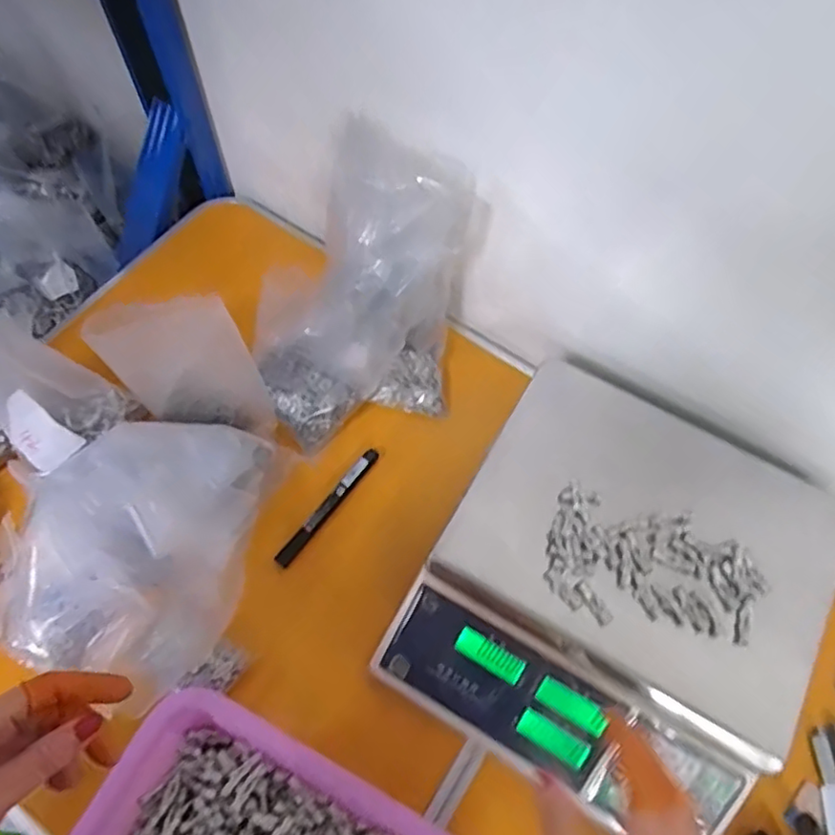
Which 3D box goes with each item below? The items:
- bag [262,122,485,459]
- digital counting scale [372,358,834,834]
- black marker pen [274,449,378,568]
[{"bbox_3d":[-0.049,-0.103,0.576,0.173,0.194,0.220,25,65,10],"label":"bag"},{"bbox_3d":[0.163,0.141,0.510,0.281,0.097,0.296,29,66,12],"label":"digital counting scale"},{"bbox_3d":[-0.085,0.084,0.597,0.013,0.014,0.139,35,67,14],"label":"black marker pen"}]

